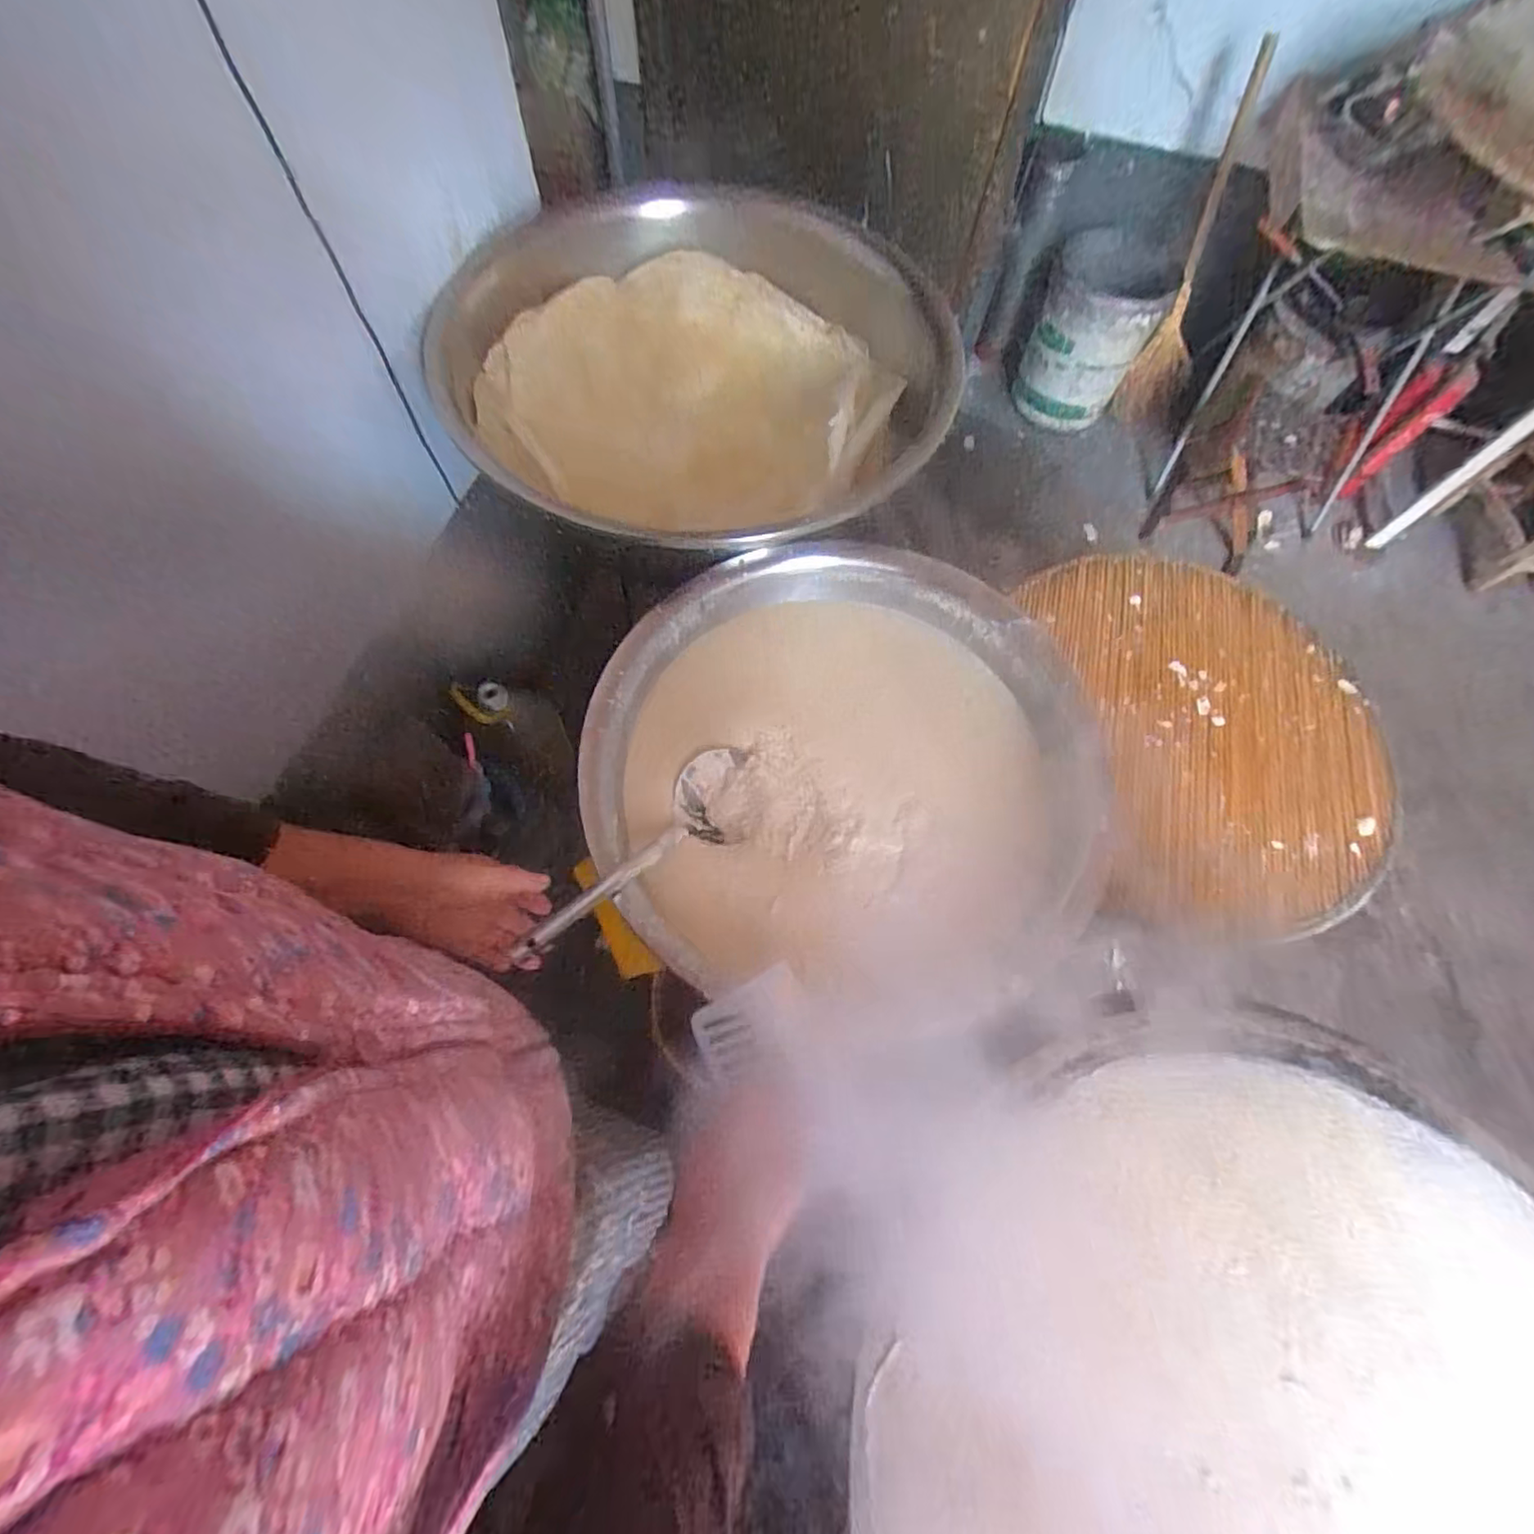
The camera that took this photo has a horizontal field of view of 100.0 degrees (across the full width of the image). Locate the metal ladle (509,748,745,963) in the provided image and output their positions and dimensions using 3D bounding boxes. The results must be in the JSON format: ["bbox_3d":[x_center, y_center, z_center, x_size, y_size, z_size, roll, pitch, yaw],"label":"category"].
[{"bbox_3d":[-0.105,0.083,0.641,0.097,0.077,0.324,32,34,10],"label":"metal ladle"}]

